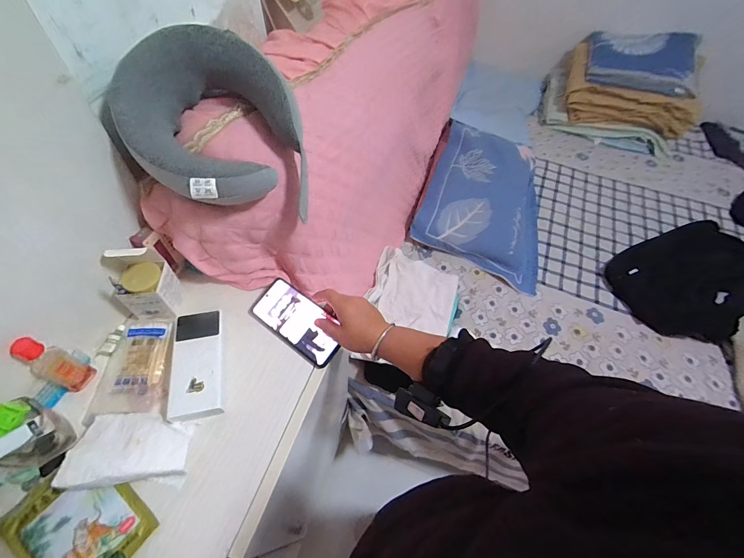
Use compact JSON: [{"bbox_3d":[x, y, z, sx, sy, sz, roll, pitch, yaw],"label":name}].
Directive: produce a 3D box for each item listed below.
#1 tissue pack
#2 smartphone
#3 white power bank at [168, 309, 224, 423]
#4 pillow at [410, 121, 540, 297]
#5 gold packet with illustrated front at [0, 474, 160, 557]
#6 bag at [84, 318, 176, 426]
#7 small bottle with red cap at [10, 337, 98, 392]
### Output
[{"bbox_3d":[-0.295,0.210,0.431,0.130,0.040,0.084,-1,55,-5],"label":"tissue pack"},{"bbox_3d":[-0.118,0.066,0.552,0.160,0.006,0.077,35,76,17],"label":"smartphone"},{"bbox_3d":[-0.251,0.119,0.499,0.067,0.026,0.155,-9,56,-11],"label":"white power bank"},{"bbox_3d":[0.451,-0.326,1.309,0.452,0.158,0.663,19,56,8],"label":"pillow"},{"bbox_3d":[-0.339,0.280,0.400,0.139,0.004,0.105,33,59,17],"label":"gold packet with illustrated front"},{"bbox_3d":[-0.338,0.126,0.503,0.098,0.020,0.146,-1,55,-5],"label":"bag"},{"bbox_3d":[-0.408,0.110,0.445,0.023,0.111,0.037,24,57,12],"label":"small bottle with red cap"}]

